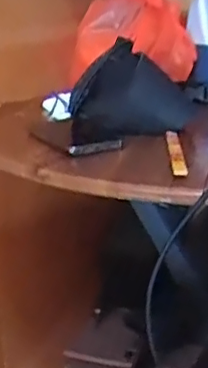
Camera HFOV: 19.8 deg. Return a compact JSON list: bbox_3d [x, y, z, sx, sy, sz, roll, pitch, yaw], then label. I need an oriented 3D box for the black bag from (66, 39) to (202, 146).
[{"bbox_3d":[0.041,-0.131,0.867,0.179,0.141,0.070,-2,18,1],"label":"black bag"}]

